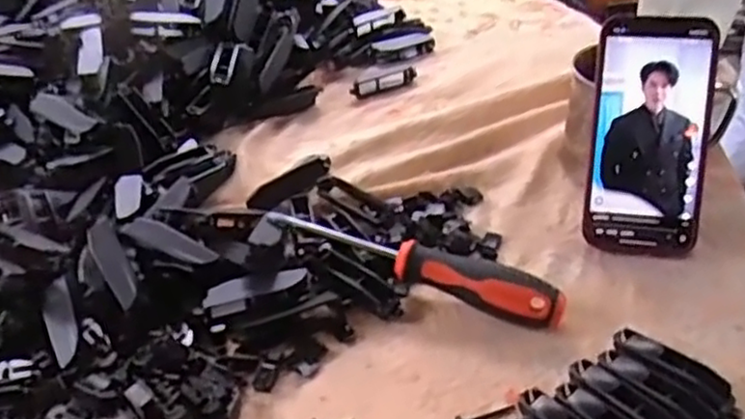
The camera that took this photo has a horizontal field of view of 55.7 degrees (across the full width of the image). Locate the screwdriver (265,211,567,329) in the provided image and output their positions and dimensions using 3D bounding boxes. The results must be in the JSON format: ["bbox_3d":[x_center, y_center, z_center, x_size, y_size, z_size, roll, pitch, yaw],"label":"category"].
[{"bbox_3d":[0.024,0.041,0.468,0.201,0.037,0.027,10,42,17],"label":"screwdriver"}]

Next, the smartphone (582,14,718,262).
[{"bbox_3d":[0.190,-0.050,0.486,0.077,0.162,0.016,4,12,17],"label":"smartphone"}]

